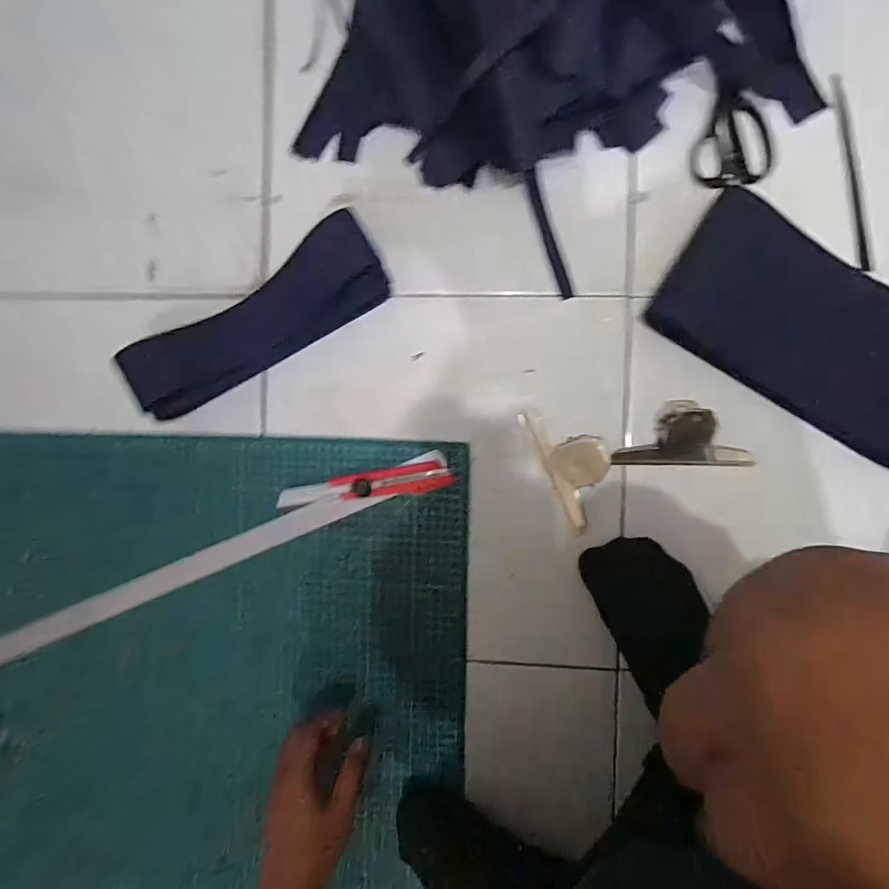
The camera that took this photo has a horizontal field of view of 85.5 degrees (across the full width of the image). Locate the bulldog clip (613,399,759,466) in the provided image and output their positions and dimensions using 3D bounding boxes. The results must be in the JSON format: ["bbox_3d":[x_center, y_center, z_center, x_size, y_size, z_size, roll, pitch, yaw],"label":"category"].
[{"bbox_3d":[0.243,-0.011,0.490,0.128,0.035,0.065,0,92,5],"label":"bulldog clip"}]

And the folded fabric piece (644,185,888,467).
[{"bbox_3d":[0.366,-0.114,0.476,0.288,0.024,0.145,34,107,9],"label":"folded fabric piece"}]

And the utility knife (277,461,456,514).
[{"bbox_3d":[-0.087,0.047,0.527,0.193,0.015,0.032,-10,91,5],"label":"utility knife"}]

